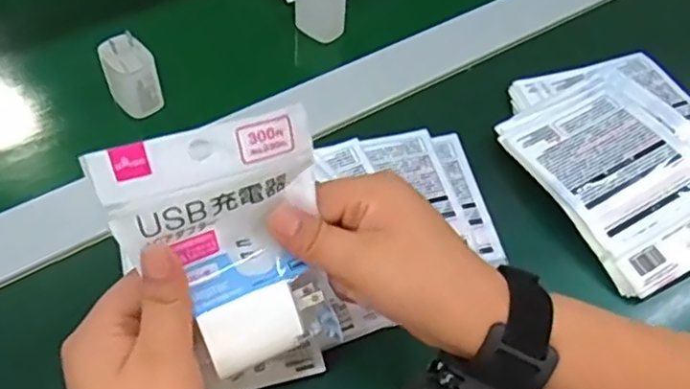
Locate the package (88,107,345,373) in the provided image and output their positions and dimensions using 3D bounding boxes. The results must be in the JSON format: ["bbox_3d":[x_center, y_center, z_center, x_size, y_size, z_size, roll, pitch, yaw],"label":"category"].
[{"bbox_3d":[-0.053,0.025,0.308,0.092,0.121,0.022,-17,20,-14],"label":"package"}]

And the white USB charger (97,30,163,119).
[{"bbox_3d":[-0.158,-0.087,0.485,0.035,0.058,0.027,-17,57,-15],"label":"white USB charger"}]

